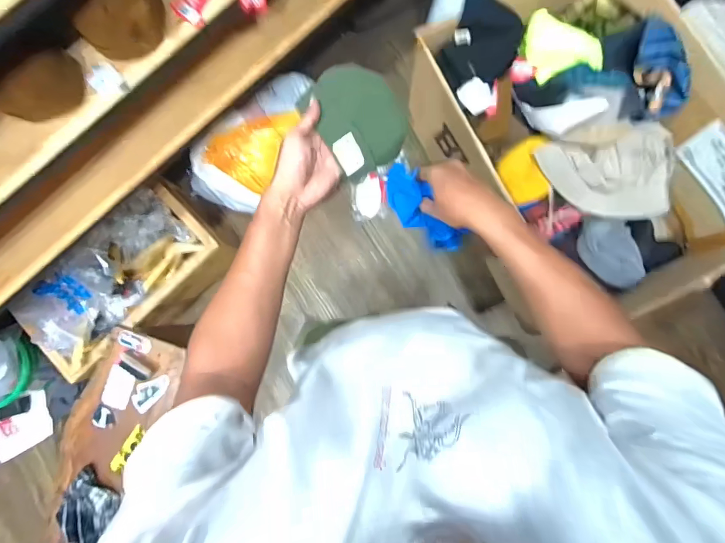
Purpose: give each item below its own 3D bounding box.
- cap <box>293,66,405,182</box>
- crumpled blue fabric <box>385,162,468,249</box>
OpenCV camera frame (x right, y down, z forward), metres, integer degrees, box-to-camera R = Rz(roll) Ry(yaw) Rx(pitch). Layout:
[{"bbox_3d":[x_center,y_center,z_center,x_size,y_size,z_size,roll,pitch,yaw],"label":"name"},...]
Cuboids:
[{"bbox_3d":[0.001,-0.202,0.532,0.116,0.021,0.138,-41,121,-9],"label":"cap"},{"bbox_3d":[0.085,-0.086,0.593,0.051,0.054,0.149,-42,103,-2],"label":"crumpled blue fabric"}]

